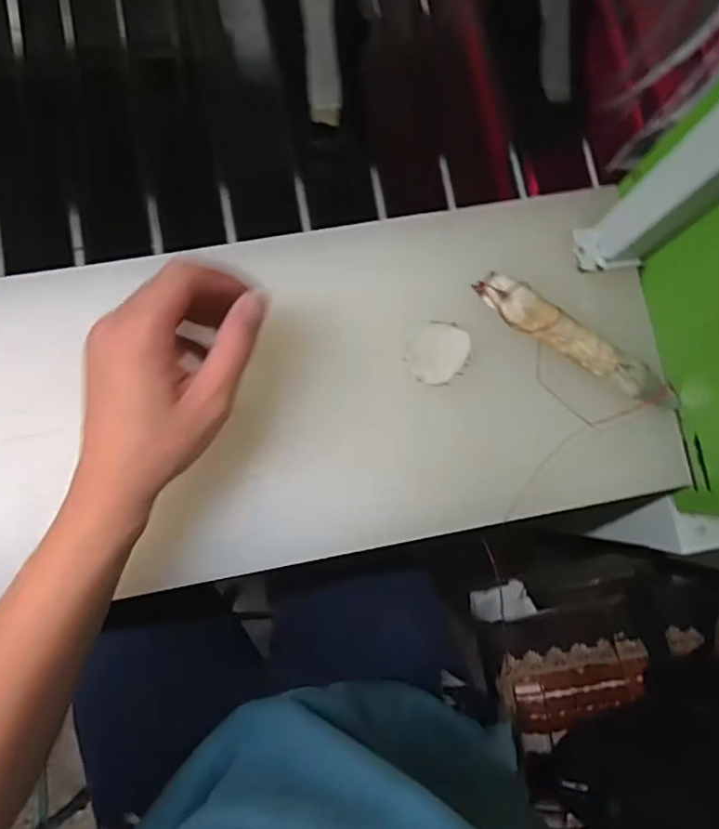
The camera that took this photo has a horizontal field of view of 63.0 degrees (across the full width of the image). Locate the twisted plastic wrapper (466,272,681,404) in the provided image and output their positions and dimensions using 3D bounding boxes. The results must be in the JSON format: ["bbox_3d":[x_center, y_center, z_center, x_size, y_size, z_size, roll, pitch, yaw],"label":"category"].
[{"bbox_3d":[0.160,-0.053,0.431,0.163,0.018,0.029,34,83,0],"label":"twisted plastic wrapper"}]

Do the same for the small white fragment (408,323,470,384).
[{"bbox_3d":[0.058,-0.046,0.434,0.040,0.005,0.046,41,83,1],"label":"small white fragment"}]

